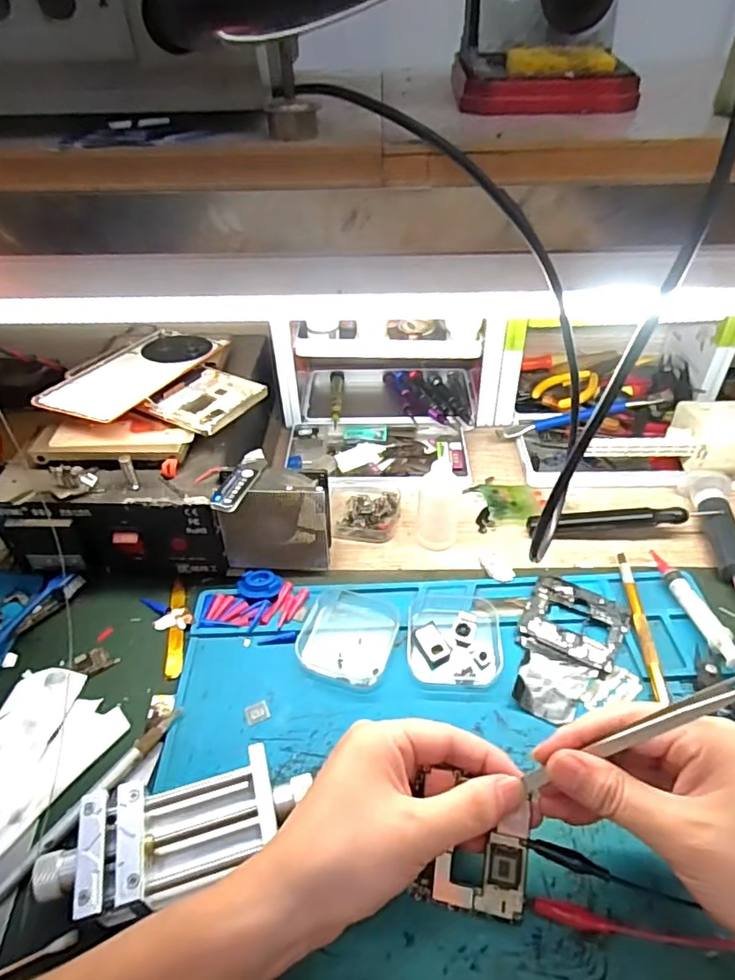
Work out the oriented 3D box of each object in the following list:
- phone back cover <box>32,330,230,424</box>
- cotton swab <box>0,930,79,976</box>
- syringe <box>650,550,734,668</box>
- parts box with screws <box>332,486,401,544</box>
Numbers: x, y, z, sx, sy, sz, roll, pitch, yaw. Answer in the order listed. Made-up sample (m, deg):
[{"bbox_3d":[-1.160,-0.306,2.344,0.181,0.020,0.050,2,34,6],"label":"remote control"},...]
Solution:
[{"bbox_3d":[-0.192,-0.098,0.466,0.078,0.008,0.167,15,37,16],"label":"phone back cover"},{"bbox_3d":[-0.176,0.230,0.270,0.070,0.007,0.007,-18,44,-16],"label":"cotton swab"},{"bbox_3d":[0.235,0.084,0.410,0.015,0.020,0.103,-6,42,-3],"label":"syringe"},{"bbox_3d":[-0.002,0.017,0.505,0.062,0.022,0.058,2,42,6],"label":"parts box with screws"}]

